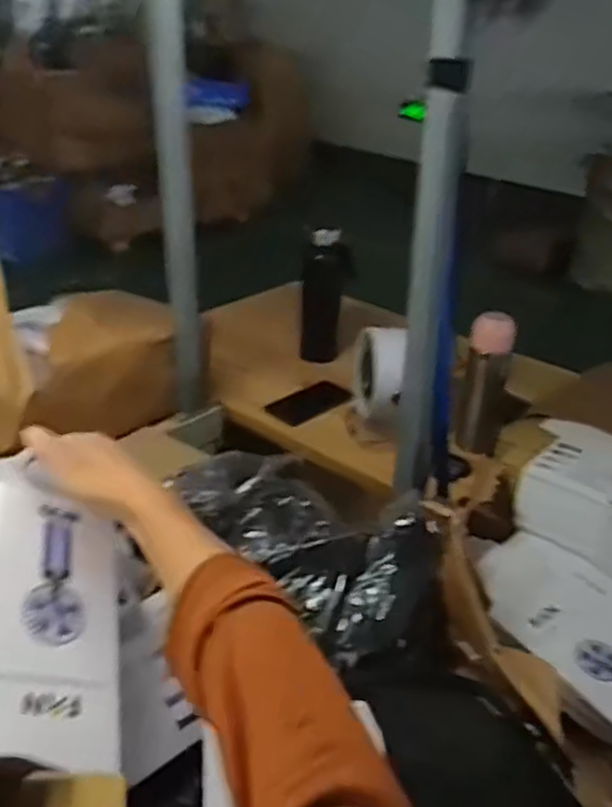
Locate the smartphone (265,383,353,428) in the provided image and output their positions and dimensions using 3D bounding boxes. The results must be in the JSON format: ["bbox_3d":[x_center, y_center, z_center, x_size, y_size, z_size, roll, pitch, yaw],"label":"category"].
[{"bbox_3d":[0.010,-0.003,1.310,0.158,0.006,0.091,-26,38,-35],"label":"smartphone"}]

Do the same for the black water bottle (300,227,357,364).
[{"bbox_3d":[0.034,-0.199,1.404,0.083,0.271,0.070,3,28,-5],"label":"black water bottle"}]

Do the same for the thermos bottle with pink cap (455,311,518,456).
[{"bbox_3d":[0.275,-0.027,1.119,0.061,0.214,0.077,8,28,4],"label":"thermos bottle with pink cap"}]

